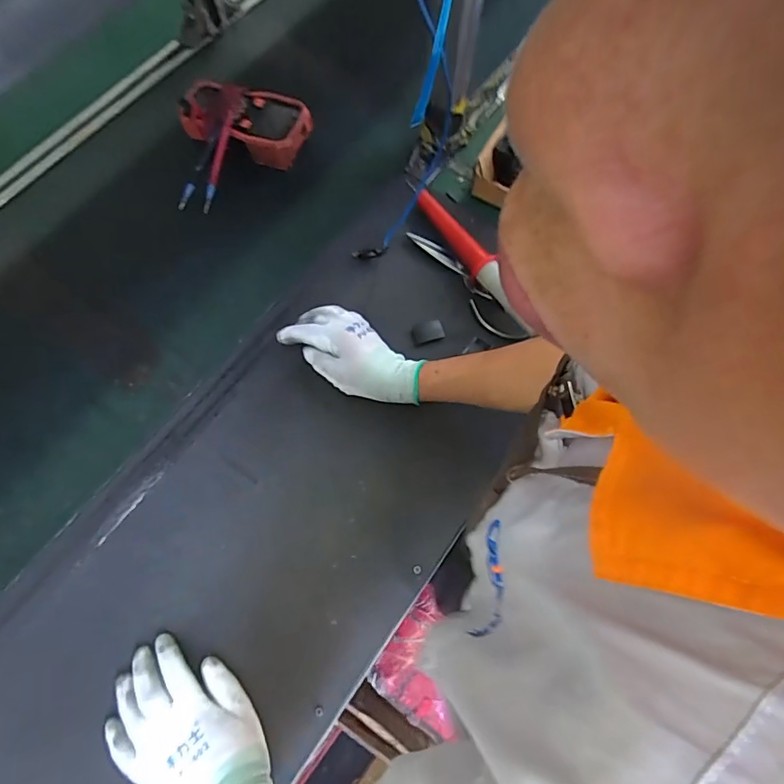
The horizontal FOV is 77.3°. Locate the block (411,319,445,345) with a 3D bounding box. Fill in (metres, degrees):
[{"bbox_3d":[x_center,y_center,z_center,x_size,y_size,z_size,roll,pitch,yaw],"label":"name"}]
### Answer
[{"bbox_3d":[0.044,-0.075,0.610,0.040,0.004,0.027,-17,71,-5],"label":"block"}]

